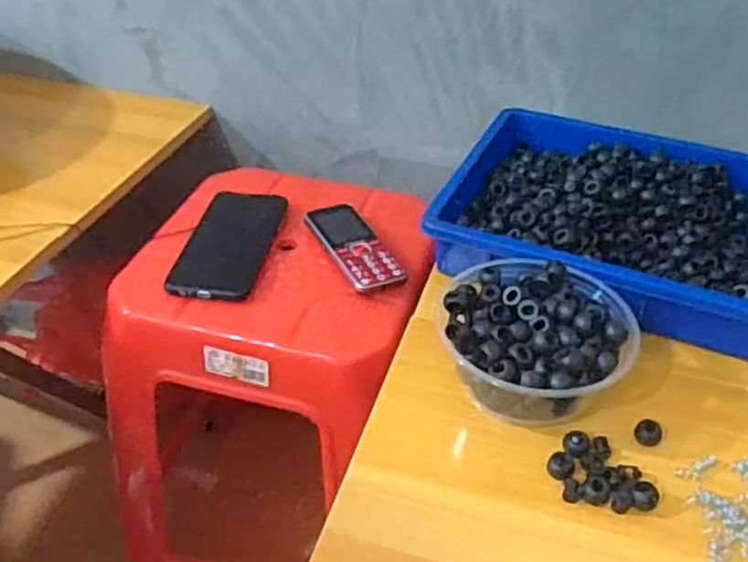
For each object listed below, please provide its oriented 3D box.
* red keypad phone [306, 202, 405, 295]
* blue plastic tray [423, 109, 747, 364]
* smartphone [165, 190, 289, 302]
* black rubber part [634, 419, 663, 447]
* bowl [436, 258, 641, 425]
[{"bbox_3d":[-0.019,-0.034,0.691,0.052,0.014,0.125,-18,42,-22],"label":"red keypad phone"},{"bbox_3d":[0.246,-0.041,0.622,0.362,0.057,0.249,16,41,17],"label":"blue plastic tray"},{"bbox_3d":[-0.137,-0.040,0.699,0.081,0.008,0.168,5,39,4],"label":"smartphone"},{"bbox_3d":[0.184,0.100,0.486,0.018,0.009,0.019,27,45,29],"label":"black rubber part"},{"bbox_3d":[0.110,0.044,0.509,0.126,0.063,0.119,1,39,-1],"label":"bowl"}]

